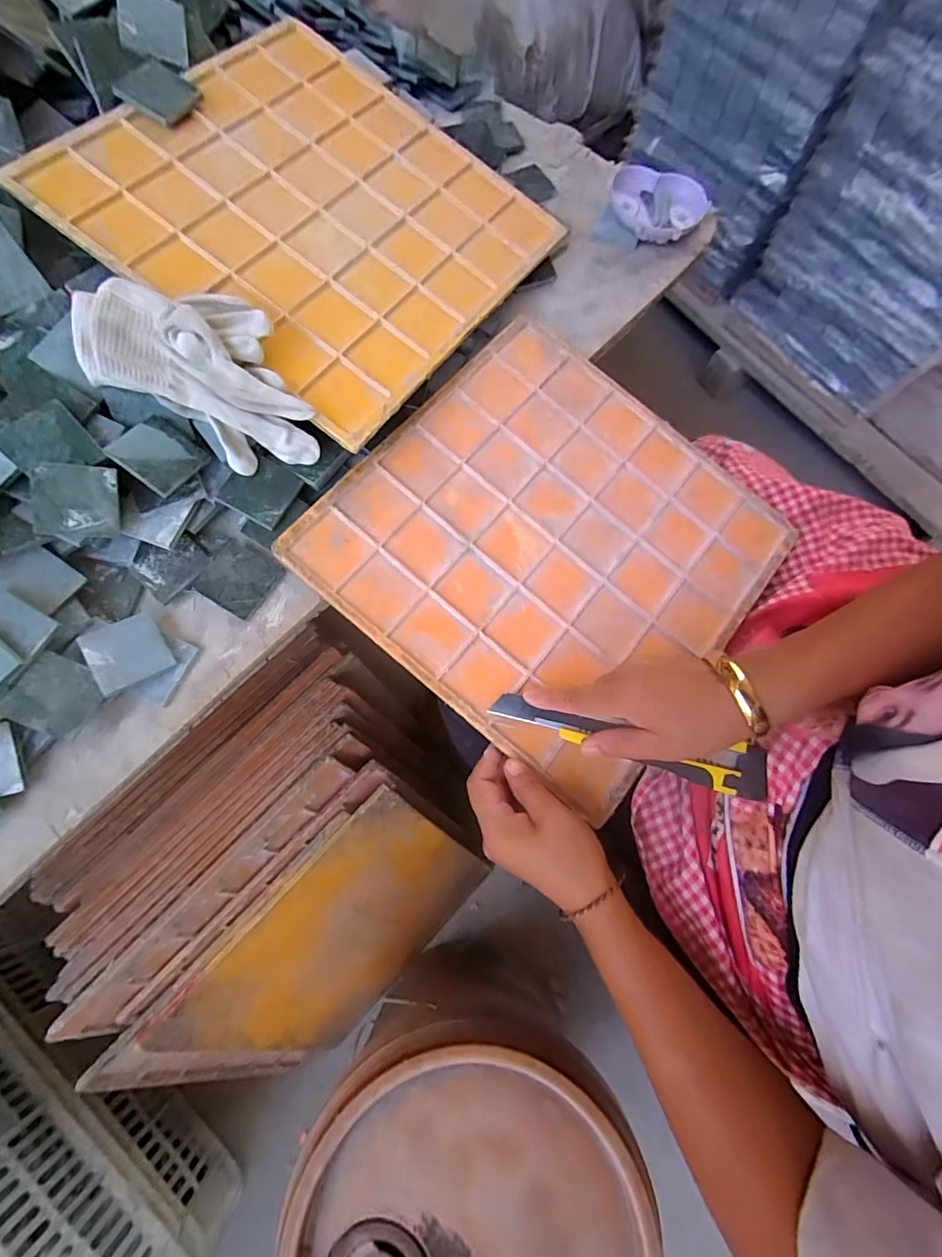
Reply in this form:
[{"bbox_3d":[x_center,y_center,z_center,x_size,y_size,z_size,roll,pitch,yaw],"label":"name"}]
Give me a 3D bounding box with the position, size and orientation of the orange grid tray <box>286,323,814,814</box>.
[{"bbox_3d":[0.066,-0.072,0.401,0.323,0.014,0.315,37,77,1],"label":"orange grid tray"}]

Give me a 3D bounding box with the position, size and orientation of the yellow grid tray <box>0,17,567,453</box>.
[{"bbox_3d":[-0.122,-0.343,0.399,0.309,0.016,0.310,36,72,-4],"label":"yellow grid tray"}]

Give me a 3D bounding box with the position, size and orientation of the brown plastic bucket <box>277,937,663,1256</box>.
[{"bbox_3d":[-0.005,0.515,0.511,0.268,0.354,0.256,0,73,-1],"label":"brown plastic bucket"}]

